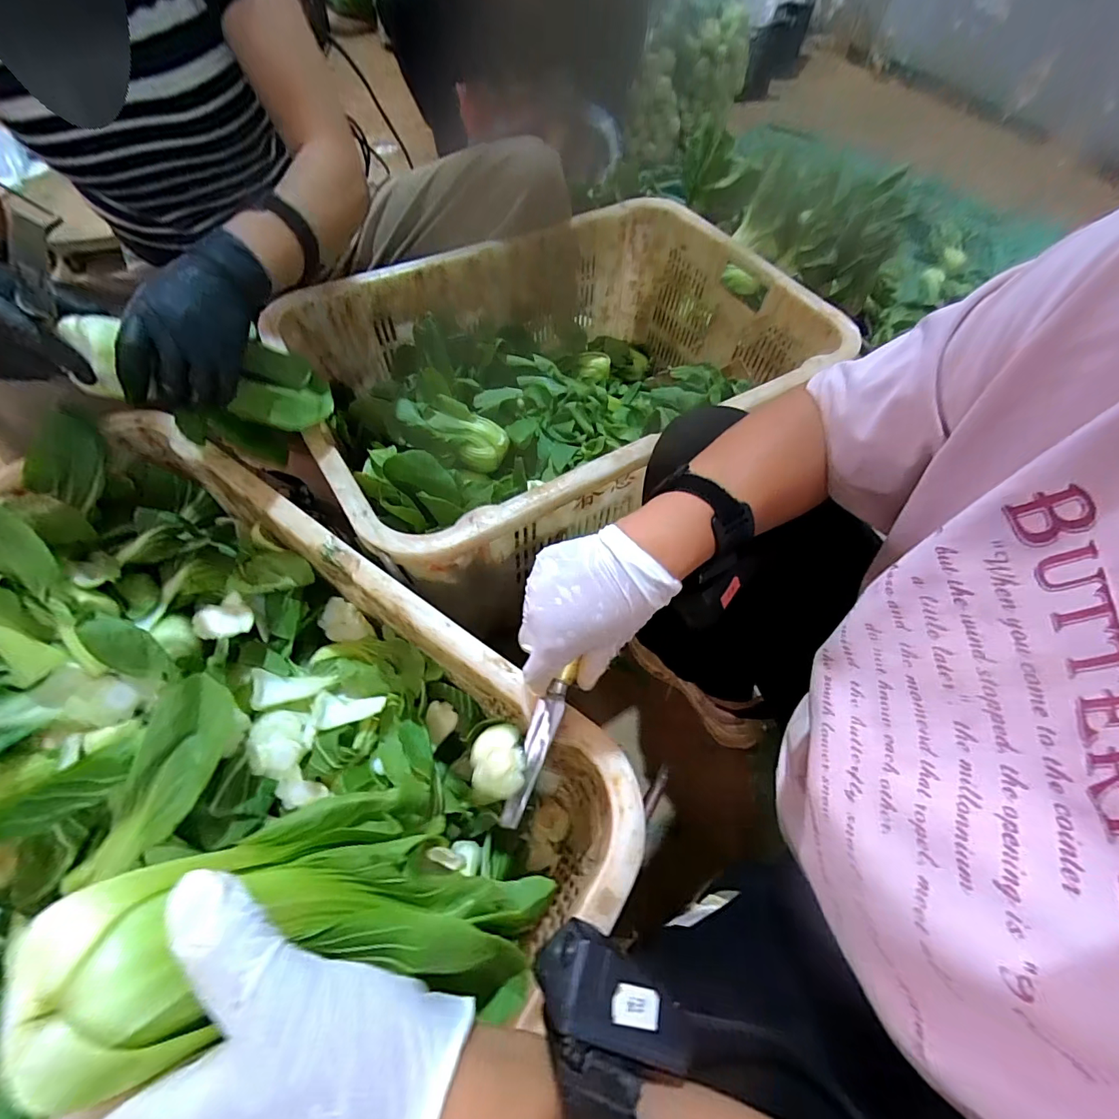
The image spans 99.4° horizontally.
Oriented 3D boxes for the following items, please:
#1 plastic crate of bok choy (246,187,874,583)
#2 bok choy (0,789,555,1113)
[{"bbox_3d":[0.002,-0.249,0.700,0.684,0.231,0.469,-33,65,-19],"label":"plastic crate of bok choy"},{"bbox_3d":[-0.087,0.142,0.199,0.189,0.044,0.078,17,52,-34],"label":"bok choy"}]

